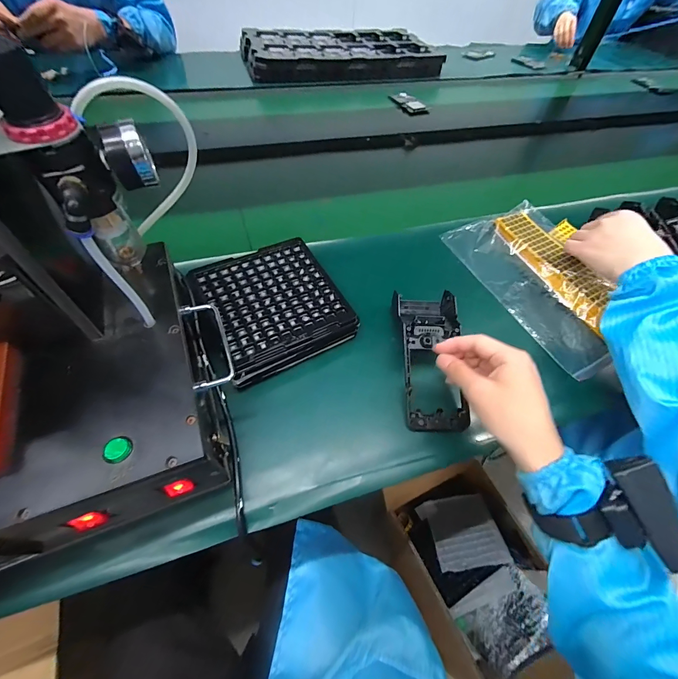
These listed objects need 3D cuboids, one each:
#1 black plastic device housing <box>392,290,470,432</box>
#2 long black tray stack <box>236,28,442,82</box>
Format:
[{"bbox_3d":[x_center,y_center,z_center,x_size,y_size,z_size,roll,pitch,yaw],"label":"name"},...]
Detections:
[{"bbox_3d":[0.112,0.017,0.406,0.077,0.044,0.186,5,62,-1],"label":"black plastic device housing"},{"bbox_3d":[-0.002,-0.886,1.017,0.575,0.053,0.351,-13,58,-13],"label":"long black tray stack"}]

